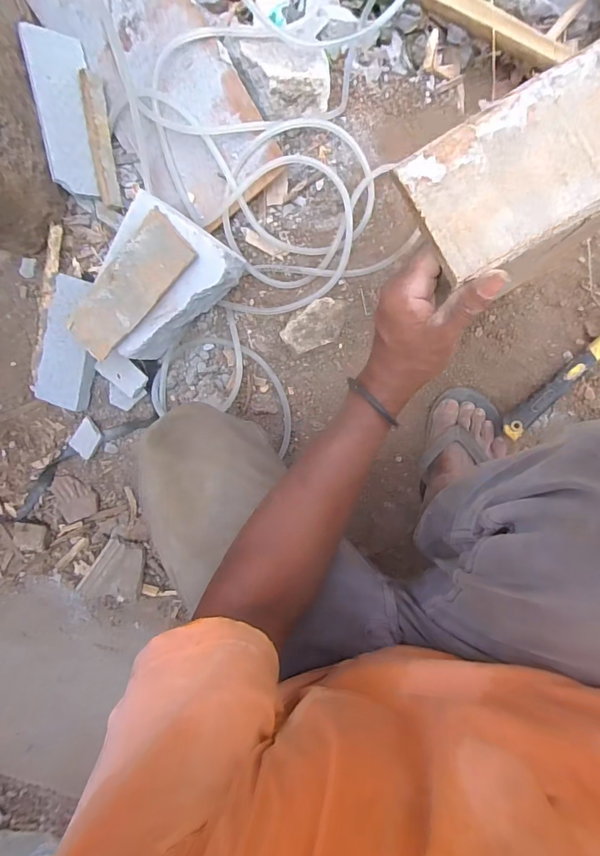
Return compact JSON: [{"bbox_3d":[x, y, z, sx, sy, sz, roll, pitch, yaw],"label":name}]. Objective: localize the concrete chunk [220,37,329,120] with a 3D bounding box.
[{"bbox_3d":[-0.028,-0.480,0.585,0.132,0.057,0.082,1,94,6],"label":"concrete chunk"}]

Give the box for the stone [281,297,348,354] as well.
[{"bbox_3d":[0.023,-0.149,0.619,0.098,0.025,0.058,-33,90,7],"label":"stone"}]

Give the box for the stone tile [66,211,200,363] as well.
[{"bbox_3d":[-0.226,-0.182,0.560,0.198,0.013,0.074,-42,101,14],"label":"stone tile"}]

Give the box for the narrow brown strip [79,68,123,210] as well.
[{"bbox_3d":[-0.280,-0.404,0.602,0.031,0.012,0.167,-14,106,-30],"label":"narrow brown strip"}]

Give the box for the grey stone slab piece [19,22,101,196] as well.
[{"bbox_3d":[-0.319,-0.426,0.575,0.067,0.018,0.193,-12,106,-34],"label":"grey stone slab piece"}]

